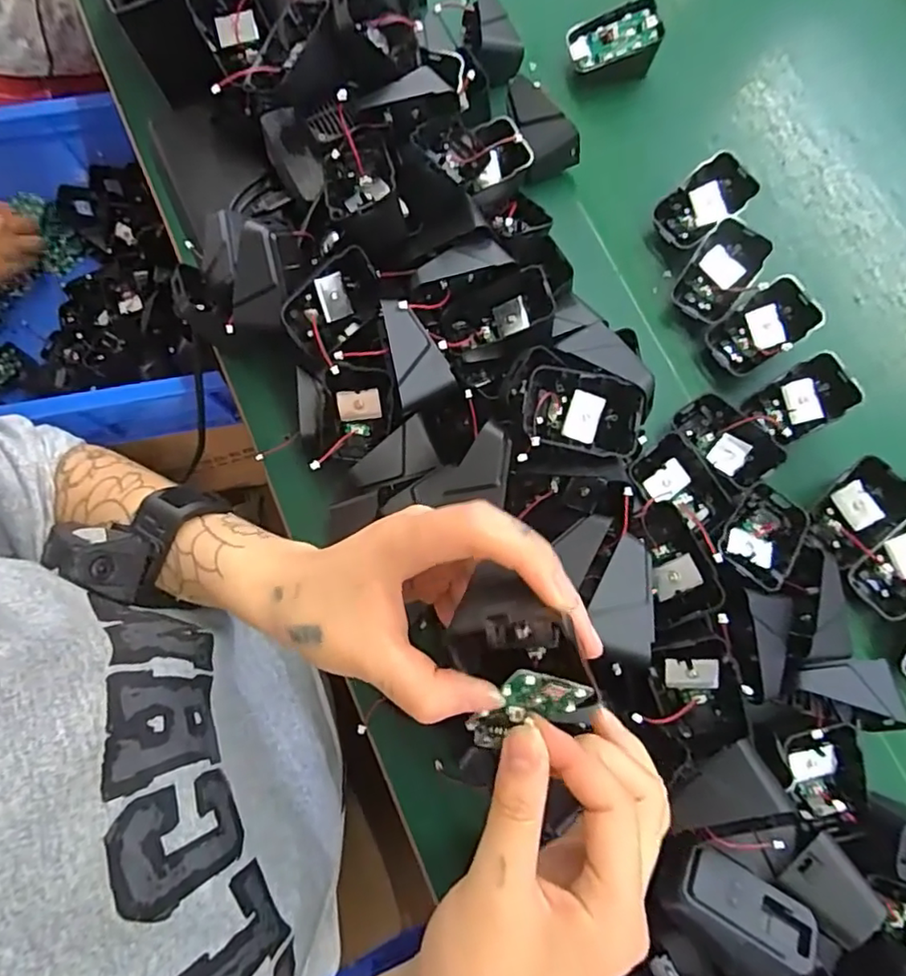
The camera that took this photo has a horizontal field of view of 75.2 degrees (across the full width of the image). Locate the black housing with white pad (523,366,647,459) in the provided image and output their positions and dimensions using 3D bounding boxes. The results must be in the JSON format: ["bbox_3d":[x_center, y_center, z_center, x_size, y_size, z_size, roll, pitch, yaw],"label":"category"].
[{"bbox_3d":[0.076,-0.044,0.342,0.070,0.024,0.046,11,93,-2],"label":"black housing with white pad"}]

